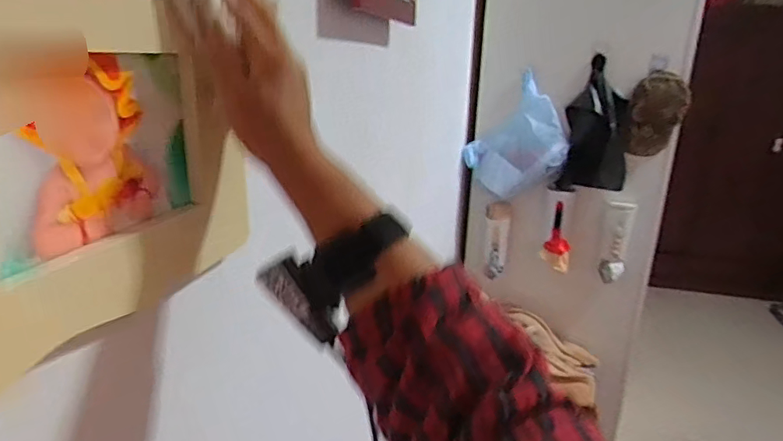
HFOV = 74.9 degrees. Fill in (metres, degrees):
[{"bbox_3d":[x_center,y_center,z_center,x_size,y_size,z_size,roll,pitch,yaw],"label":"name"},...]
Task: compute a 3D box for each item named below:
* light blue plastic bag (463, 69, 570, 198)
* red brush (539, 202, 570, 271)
[{"bbox_3d":[0.451,-0.288,1.844,0.354,0.376,0.086,12,20,29],"label":"light blue plastic bag"},{"bbox_3d":[0.613,0.064,1.899,0.106,0.256,0.041,11,19,26],"label":"red brush"}]

